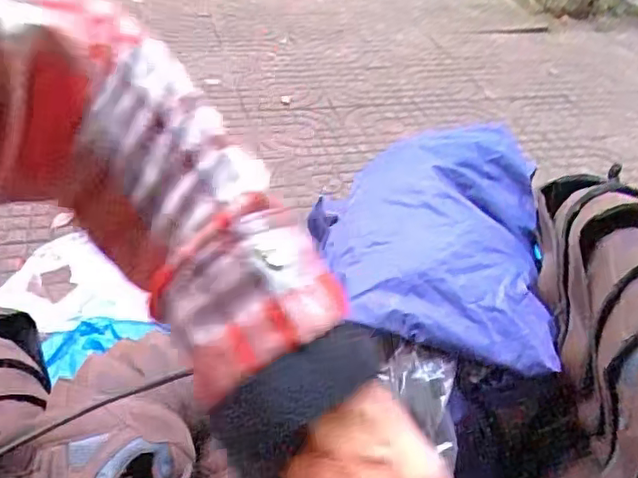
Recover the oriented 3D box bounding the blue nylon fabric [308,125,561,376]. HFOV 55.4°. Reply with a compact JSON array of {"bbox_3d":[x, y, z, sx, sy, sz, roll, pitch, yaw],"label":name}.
[{"bbox_3d":[0.135,-0.025,0.712,0.262,0.066,0.340,11,40,5],"label":"blue nylon fabric"}]

